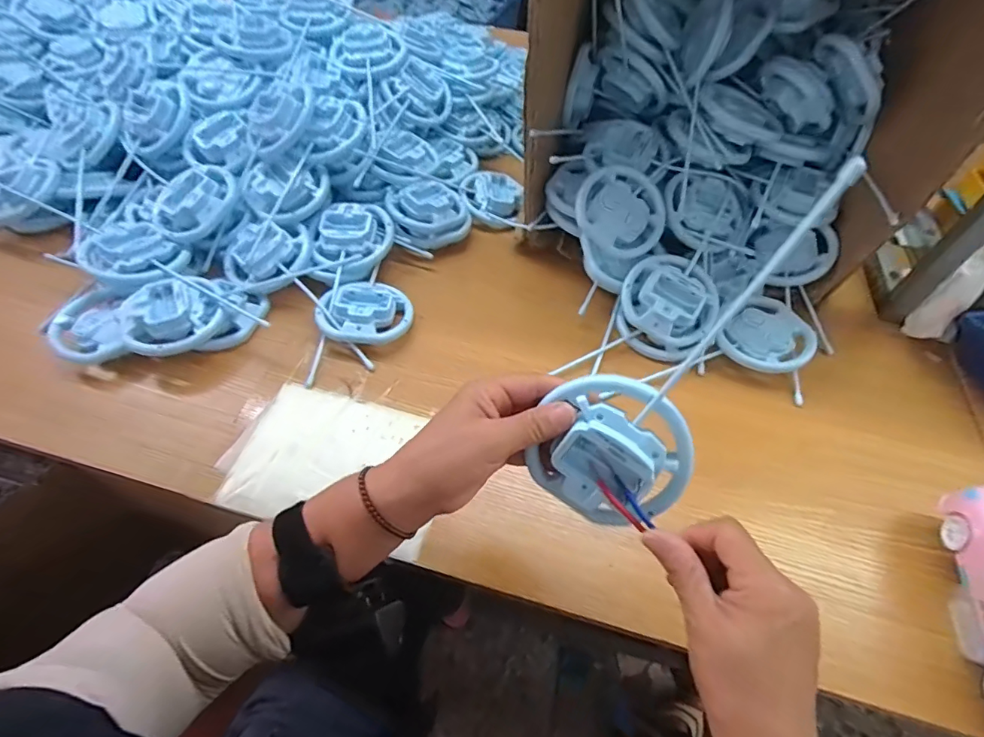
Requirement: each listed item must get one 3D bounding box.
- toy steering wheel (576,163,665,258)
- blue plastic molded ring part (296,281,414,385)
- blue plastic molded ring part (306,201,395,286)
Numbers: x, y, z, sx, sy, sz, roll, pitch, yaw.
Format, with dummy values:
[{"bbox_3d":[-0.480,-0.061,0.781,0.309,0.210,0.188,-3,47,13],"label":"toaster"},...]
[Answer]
[{"bbox_3d":[0.147,-0.180,0.550,0.102,0.012,0.096,0,89,-8],"label":"toy steering wheel"},{"bbox_3d":[-0.151,-0.057,0.545,0.122,0.034,0.135,-9,53,-10],"label":"blue plastic molded ring part"},{"bbox_3d":[-0.170,-0.154,0.587,0.088,0.023,0.116,11,71,-1],"label":"blue plastic molded ring part"}]

